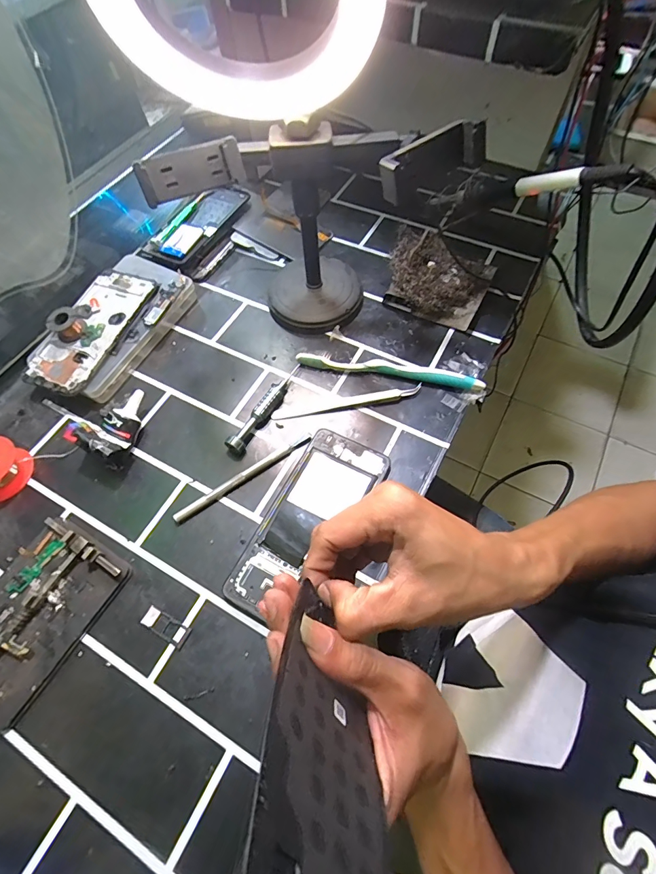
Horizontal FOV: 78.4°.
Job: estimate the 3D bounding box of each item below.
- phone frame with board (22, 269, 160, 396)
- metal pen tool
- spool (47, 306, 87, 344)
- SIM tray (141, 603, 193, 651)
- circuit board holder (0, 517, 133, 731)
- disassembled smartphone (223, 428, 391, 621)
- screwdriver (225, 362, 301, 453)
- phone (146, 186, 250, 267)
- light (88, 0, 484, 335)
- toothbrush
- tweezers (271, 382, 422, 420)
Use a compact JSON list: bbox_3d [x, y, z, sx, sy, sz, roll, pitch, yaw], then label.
[{"bbox_3d":[-0.248,-0.115,0.423,0.075,0.005,0.154,20,69,14],"label":"phone frame with board"},{"bbox_3d":[-0.074,0.035,0.361,0.137,0.006,0.009,-32,66,-13],"label":"metal pen tool"},{"bbox_3d":[-0.266,-0.115,0.412,0.027,0.020,0.030,31,68,17],"label":"spool"},{"bbox_3d":[-0.125,0.145,0.308,0.040,0.004,0.016,24,66,15],"label":"SIM tray"},{"bbox_3d":[-0.231,0.135,0.312,0.091,0.021,0.129,27,67,16],"label":"circuit board holder"},{"bbox_3d":[-0.016,0.069,0.338,0.070,0.011,0.165,26,67,16],"label":"disassembled smartphone"},{"bbox_3d":[-0.060,-0.032,0.391,0.017,0.015,0.112,24,66,15],"label":"screwdriver"},{"bbox_3d":[-0.163,-0.272,0.507,0.065,0.012,0.149,29,66,10],"label":"phone"},{"bbox_3d":[-0.017,-0.200,0.306,0.213,0.319,0.134,-33,66,-13],"label":"light"},{"bbox_3d":[0.061,-0.067,0.407,0.184,0.014,0.014,10,64,8],"label":"toothbrush"},{"bbox_3d":[0.020,-0.033,0.393,0.148,0.005,0.014,-12,63,-3],"label":"tweezers"}]

